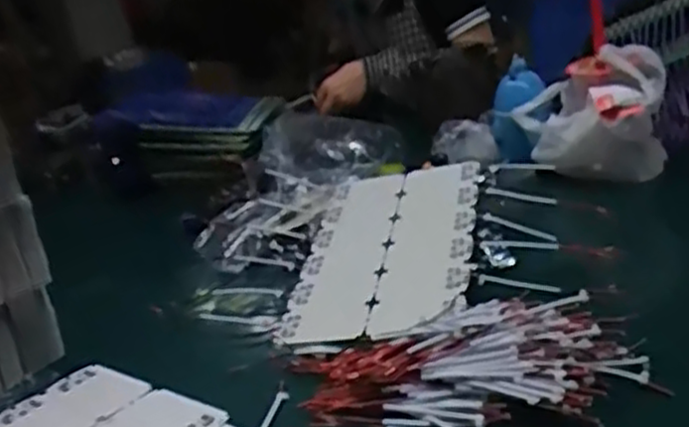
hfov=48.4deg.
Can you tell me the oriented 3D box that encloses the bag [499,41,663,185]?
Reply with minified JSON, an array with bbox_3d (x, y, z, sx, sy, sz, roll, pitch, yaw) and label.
[{"bbox_3d":[0.276,-0.105,0.881,0.177,0.131,0.141,-6,21,16],"label":"bag"}]

